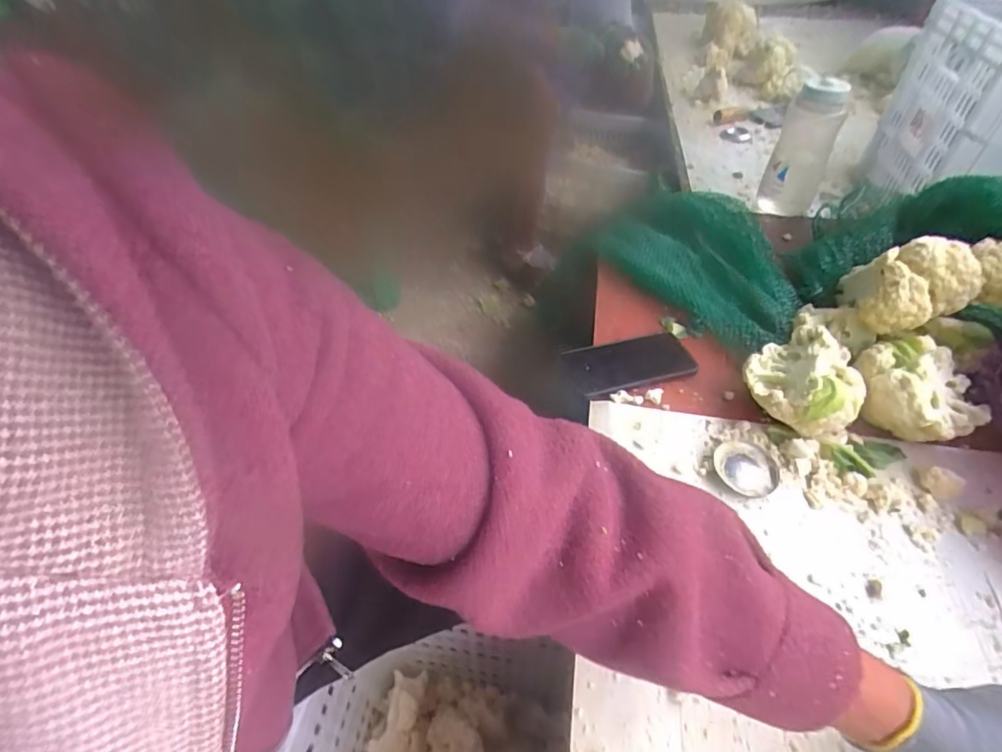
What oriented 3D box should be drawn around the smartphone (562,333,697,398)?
[{"bbox_3d":[0.158,-0.017,0.640,0.147,0.015,0.083,-8,47,-9],"label":"smartphone"}]

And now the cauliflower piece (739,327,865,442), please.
[{"bbox_3d":[0.326,0.010,0.563,0.115,0.083,0.108,1,47,-1],"label":"cauliflower piece"}]

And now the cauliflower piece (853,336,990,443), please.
[{"bbox_3d":[0.442,0.019,0.559,0.118,0.078,0.112,0,47,-1],"label":"cauliflower piece"}]

